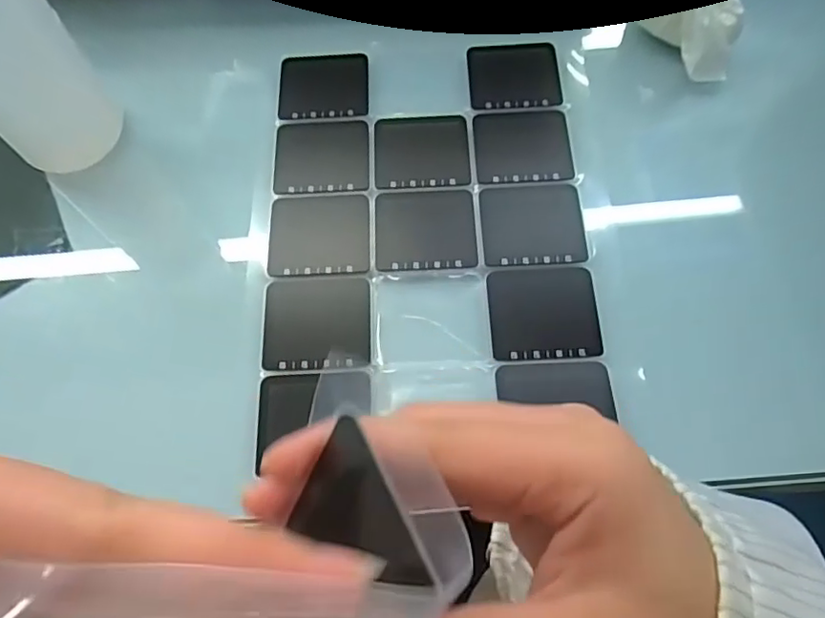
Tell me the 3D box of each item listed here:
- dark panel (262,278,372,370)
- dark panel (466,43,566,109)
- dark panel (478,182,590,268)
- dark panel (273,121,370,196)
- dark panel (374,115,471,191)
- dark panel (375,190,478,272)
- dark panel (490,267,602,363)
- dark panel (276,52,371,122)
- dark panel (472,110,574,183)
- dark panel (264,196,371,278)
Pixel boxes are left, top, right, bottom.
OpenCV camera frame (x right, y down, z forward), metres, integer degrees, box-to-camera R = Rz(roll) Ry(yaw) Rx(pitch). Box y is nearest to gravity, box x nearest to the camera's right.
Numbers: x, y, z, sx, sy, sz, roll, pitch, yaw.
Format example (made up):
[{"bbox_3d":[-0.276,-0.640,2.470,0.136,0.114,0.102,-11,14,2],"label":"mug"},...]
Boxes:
[{"bbox_3d":[-0.050,0.007,0.306,0.055,0.004,0.049,-2,68,0],"label":"dark panel"},{"bbox_3d":[0.063,-0.146,0.362,0.055,0.006,0.050,-3,68,0],"label":"dark panel"},{"bbox_3d":[0.067,-0.047,0.323,0.055,0.007,0.050,-3,68,0],"label":"dark panel"},{"bbox_3d":[-0.054,-0.090,0.345,0.055,0.005,0.050,-2,68,0],"label":"dark panel"},{"bbox_3d":[0.006,-0.093,0.344,0.055,0.005,0.050,-3,68,0],"label":"dark panel"},{"bbox_3d":[0.007,-0.045,0.323,0.055,0.004,0.050,-2,68,0],"label":"dark panel"},{"bbox_3d":[0.068,0.002,0.303,0.055,0.004,0.049,-3,69,2],"label":"dark panel"},{"bbox_3d":[-0.055,-0.140,0.364,0.055,0.005,0.051,-2,68,0],"label":"dark panel"},{"bbox_3d":[0.065,-0.096,0.342,0.055,0.005,0.050,-3,68,0],"label":"dark panel"},{"bbox_3d":[-0.052,-0.042,0.325,0.055,0.004,0.049,-3,68,0],"label":"dark panel"}]

